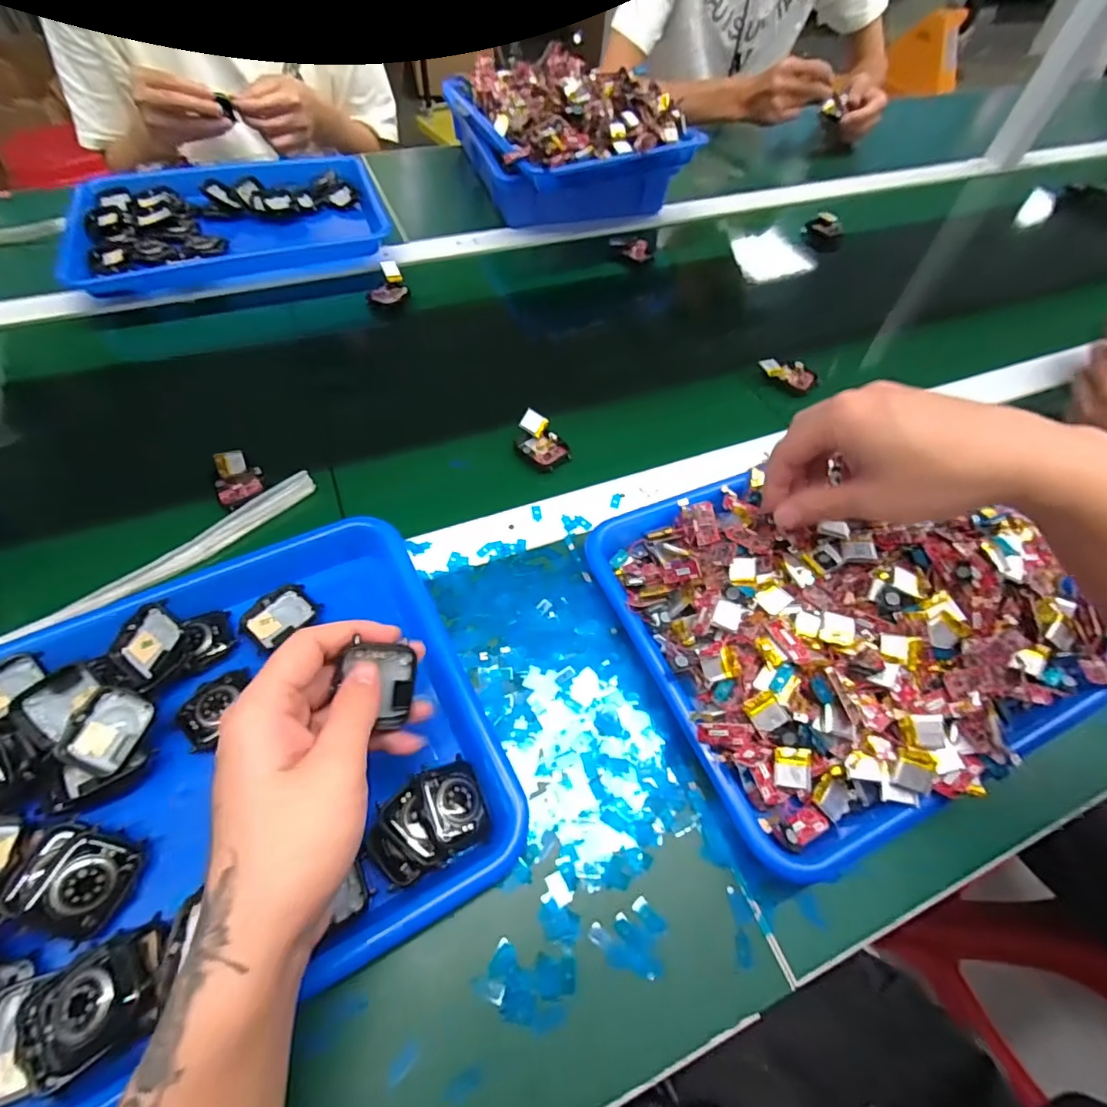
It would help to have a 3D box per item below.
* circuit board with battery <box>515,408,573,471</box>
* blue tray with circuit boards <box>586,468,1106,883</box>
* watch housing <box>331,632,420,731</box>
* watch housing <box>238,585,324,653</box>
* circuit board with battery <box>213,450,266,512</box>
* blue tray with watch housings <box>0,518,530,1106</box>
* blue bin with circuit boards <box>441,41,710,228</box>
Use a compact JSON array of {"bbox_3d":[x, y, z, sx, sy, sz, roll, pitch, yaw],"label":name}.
[{"bbox_3d":[-0.011,-0.099,0.463,0.039,0.020,0.054,-34,65,-23],"label":"circuit board with battery"},{"bbox_3d":[0.197,0.034,0.359,0.285,0.069,0.251,-18,60,-15],"label":"blue tray with circuit boards"},{"bbox_3d":[-0.087,0.065,0.261,0.036,0.006,0.041,3,95,-22],"label":"watch housing"},{"bbox_3d":[-0.186,0.043,0.359,0.046,0.007,0.037,-35,65,-23],"label":"watch housing"},{"bbox_3d":[-0.252,-0.061,0.418,0.034,0.021,0.047,-28,63,-20],"label":"circuit board with battery"},{"bbox_3d":[-0.207,0.124,0.287,0.323,0.043,0.250,-24,62,-18],"label":"blue tray with watch housings"},{"bbox_3d":[0.019,-0.540,0.683,0.233,0.125,0.266,-19,60,-15],"label":"blue bin with circuit boards"}]

